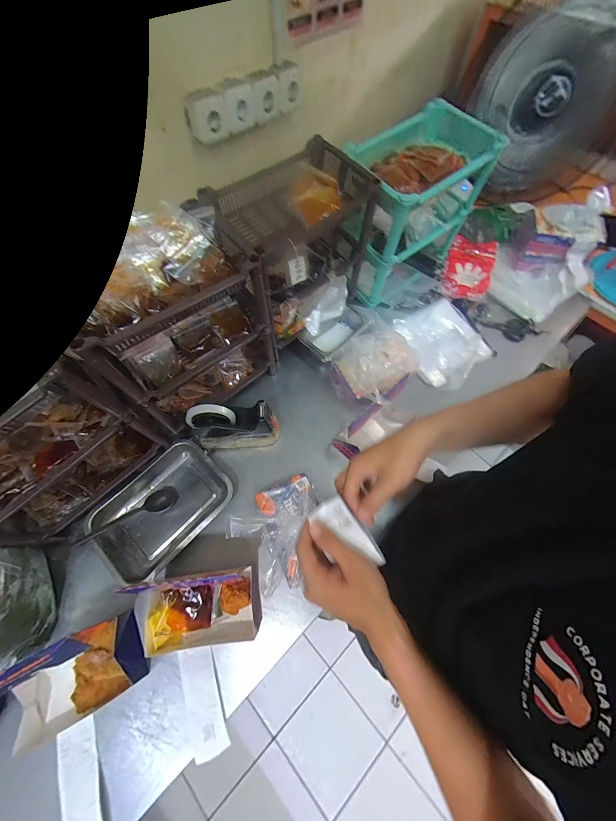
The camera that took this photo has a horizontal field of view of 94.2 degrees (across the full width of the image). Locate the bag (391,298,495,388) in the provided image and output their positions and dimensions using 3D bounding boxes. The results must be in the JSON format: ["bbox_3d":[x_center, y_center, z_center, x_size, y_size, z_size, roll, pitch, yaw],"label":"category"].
[{"bbox_3d":[0.346,-0.177,0.756,0.238,0.043,0.233,-30,70,-13],"label":"bag"}]

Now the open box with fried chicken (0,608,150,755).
[{"bbox_3d":[-0.371,0.416,0.426,0.185,0.153,0.107,-26,69,-11],"label":"open box with fried chicken"}]

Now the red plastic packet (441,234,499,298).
[{"bbox_3d":[0.469,-0.414,0.839,0.137,0.045,0.196,21,67,9],"label":"red plastic packet"}]

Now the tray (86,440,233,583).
[{"bbox_3d":[-0.296,0.201,0.600,0.188,0.048,0.258,36,70,15],"label":"tray"}]

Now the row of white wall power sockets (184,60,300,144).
[{"bbox_3d":[-0.145,-0.771,0.710,0.045,0.087,0.334,41,72,16],"label":"row of white wall power sockets"}]

